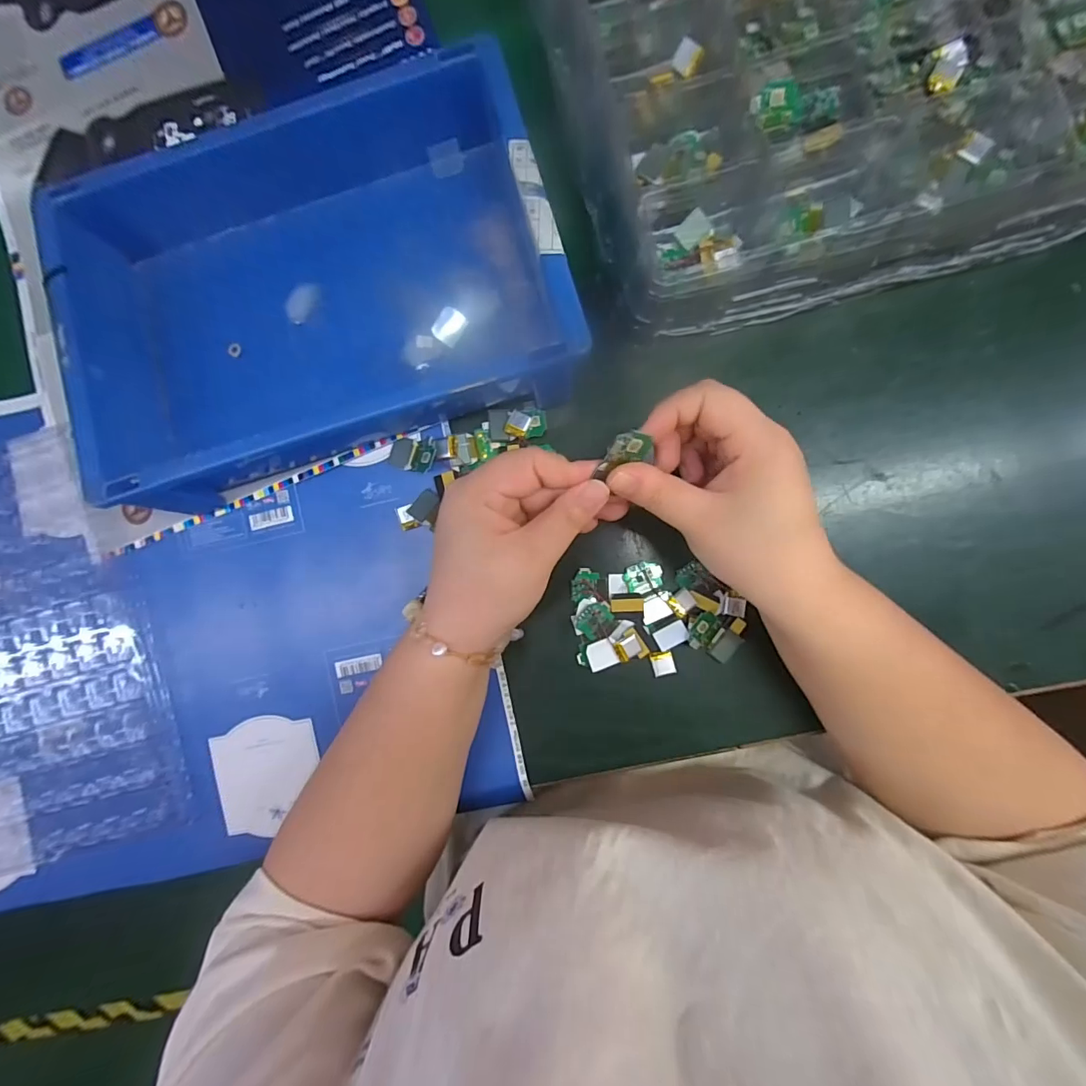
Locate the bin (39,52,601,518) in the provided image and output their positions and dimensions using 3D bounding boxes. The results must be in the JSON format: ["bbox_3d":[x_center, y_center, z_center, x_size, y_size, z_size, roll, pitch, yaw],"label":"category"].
[{"bbox_3d":[-0.142,-0.166,0.307,0.313,0.067,0.218,-16,86,3],"label":"bin"}]

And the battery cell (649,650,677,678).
[{"bbox_3d":[0.080,0.081,0.314,0.015,0.004,0.017,-15,86,3],"label":"battery cell"}]

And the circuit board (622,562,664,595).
[{"bbox_3d":[0.068,0.023,0.315,0.025,0.004,0.021,-17,86,3],"label":"circuit board"}]

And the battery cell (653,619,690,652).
[{"bbox_3d":[0.086,0.062,0.313,0.022,0.004,0.014,-26,85,3],"label":"battery cell"}]

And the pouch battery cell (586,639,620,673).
[{"bbox_3d":[0.039,0.074,0.315,0.019,0.011,0.018,-22,86,3],"label":"pouch battery cell"}]

